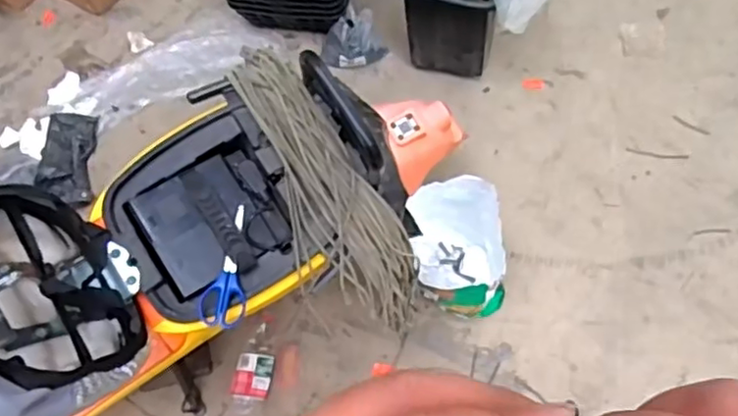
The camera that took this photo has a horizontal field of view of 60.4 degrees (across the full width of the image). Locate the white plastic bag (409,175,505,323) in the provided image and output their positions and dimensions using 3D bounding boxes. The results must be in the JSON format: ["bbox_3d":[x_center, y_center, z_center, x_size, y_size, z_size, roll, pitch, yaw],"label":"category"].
[{"bbox_3d":[0.190,0.087,1.334,0.167,0.270,0.268,-9,64,1],"label":"white plastic bag"}]

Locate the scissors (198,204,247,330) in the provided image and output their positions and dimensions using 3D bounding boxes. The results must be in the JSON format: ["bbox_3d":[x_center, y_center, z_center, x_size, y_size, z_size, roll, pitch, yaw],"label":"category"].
[{"bbox_3d":[-0.191,0.079,0.872,0.062,0.014,0.165,8,80,6],"label":"scissors"}]

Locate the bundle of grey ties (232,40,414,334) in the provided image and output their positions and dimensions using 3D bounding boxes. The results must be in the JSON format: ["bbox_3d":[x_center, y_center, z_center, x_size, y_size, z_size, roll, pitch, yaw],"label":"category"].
[{"bbox_3d":[-0.052,-0.018,0.924,0.179,0.160,0.465,-33,104,-11],"label":"bundle of grey ties"}]

